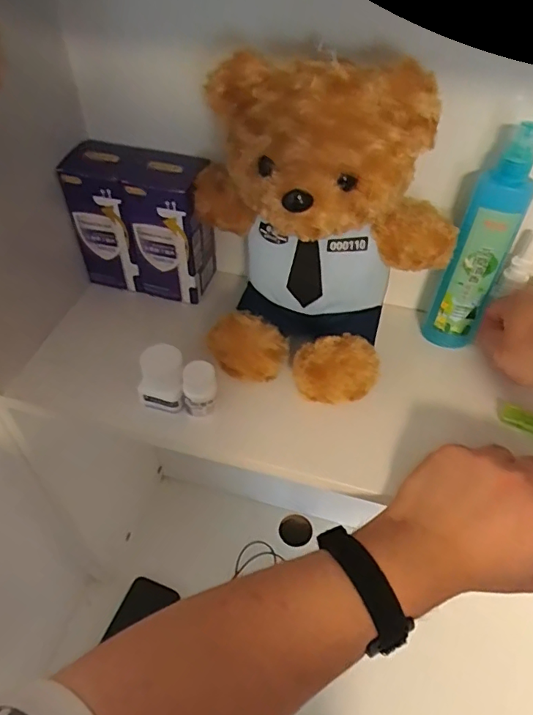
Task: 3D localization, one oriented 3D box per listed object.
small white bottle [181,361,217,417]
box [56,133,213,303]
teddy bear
[{"bbox_3d":[-0.054,0.027,0.411,0.026,0.043,0.026,-2,48,-4],"label":"small white bottle"},{"bbox_3d":[-0.118,-0.128,0.486,0.127,0.132,0.064,9,48,6],"label":"box"},{"bbox_3d":[0.044,-0.087,0.389,0.192,0.219,0.140,0,48,-3],"label":"teddy bear"}]

